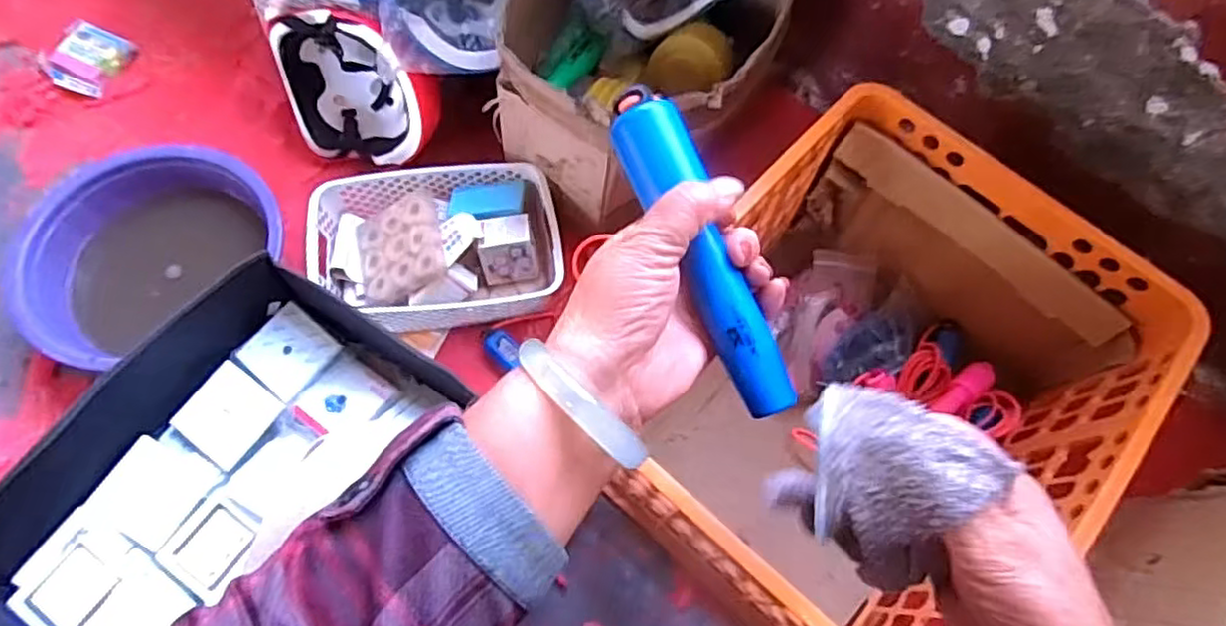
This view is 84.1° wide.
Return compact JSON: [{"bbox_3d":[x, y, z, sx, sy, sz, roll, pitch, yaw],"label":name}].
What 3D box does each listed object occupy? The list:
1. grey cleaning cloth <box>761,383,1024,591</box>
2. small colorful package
[{"bbox_3d":[0.123,0.075,0.314,0.071,0.076,0.076,36,72,11],"label":"grey cleaning cloth"},{"bbox_3d":[-0.784,-0.379,1.012,0.105,0.020,0.109,21,70,6],"label":"small colorful package"}]

